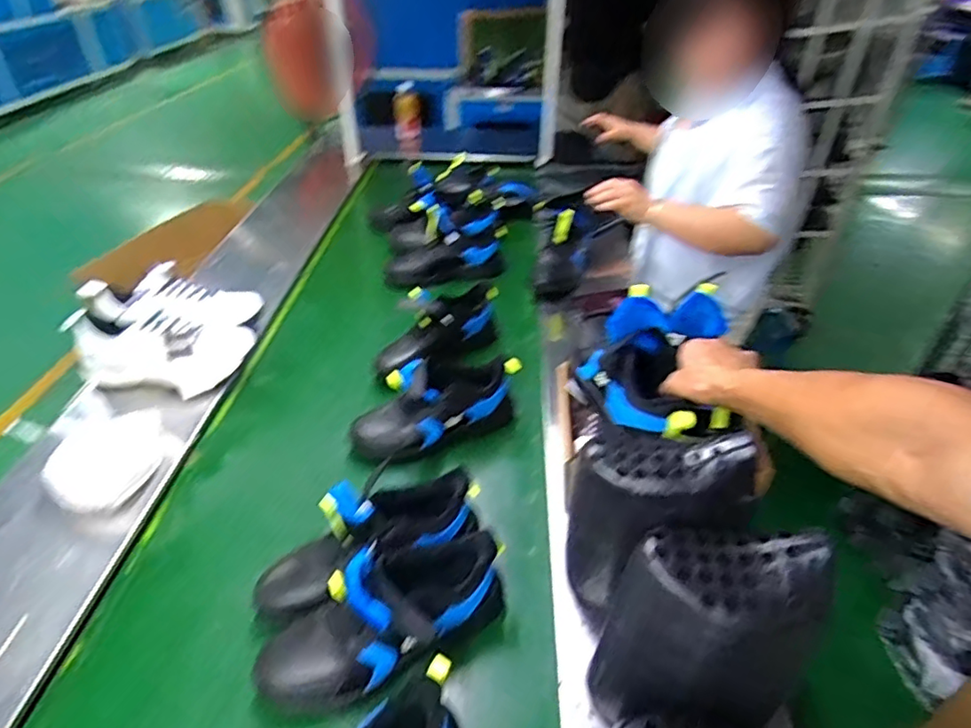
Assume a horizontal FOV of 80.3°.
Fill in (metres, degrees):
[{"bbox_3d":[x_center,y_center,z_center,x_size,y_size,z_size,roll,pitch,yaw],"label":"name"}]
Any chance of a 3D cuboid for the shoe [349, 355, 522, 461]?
[{"bbox_3d":[-0.077,0.069,0.960,0.294,0.134,0.089,-18,41,-22],"label":"shoe"}]

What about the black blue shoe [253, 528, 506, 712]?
[{"bbox_3d":[-0.113,0.282,0.655,0.282,0.145,0.124,-26,45,-32],"label":"black blue shoe"}]

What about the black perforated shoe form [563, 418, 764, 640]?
[{"bbox_3d":[0.161,0.190,0.600,0.155,0.294,0.082,6,38,7],"label":"black perforated shoe form"}]

